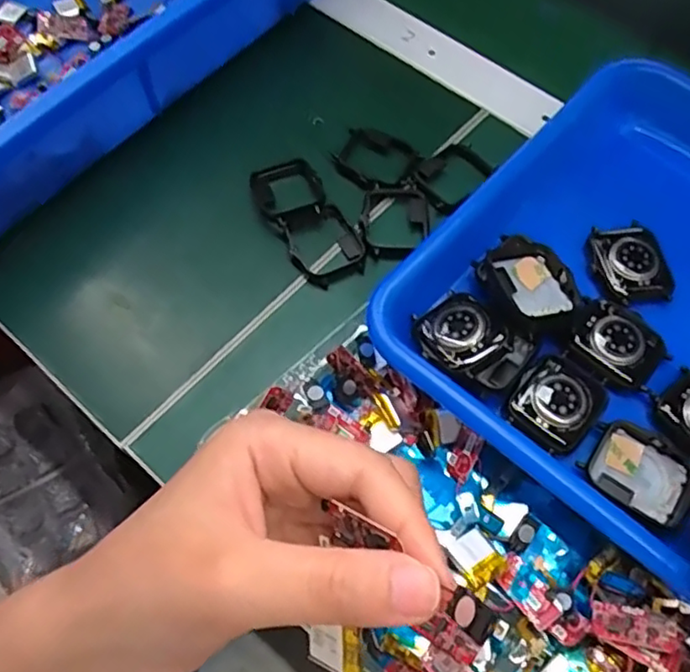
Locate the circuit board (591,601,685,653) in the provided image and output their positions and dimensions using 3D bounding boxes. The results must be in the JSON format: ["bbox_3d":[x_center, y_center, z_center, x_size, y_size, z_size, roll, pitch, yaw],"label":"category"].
[{"bbox_3d":[0.111,0.111,0.238,0.032,0.006,0.013,7,61,20],"label":"circuit board"}]

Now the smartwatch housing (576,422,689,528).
[{"bbox_3d":[0.129,0.059,0.273,0.043,0.007,0.035,27,65,12],"label":"smartwatch housing"}]

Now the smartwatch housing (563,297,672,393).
[{"bbox_3d":[0.130,0.004,0.298,0.043,0.011,0.040,34,67,15],"label":"smartwatch housing"}]

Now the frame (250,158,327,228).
[{"bbox_3d":[-0.030,-0.080,0.354,0.038,0.011,0.041,-18,64,-10],"label":"frame"}]

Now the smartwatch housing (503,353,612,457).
[{"bbox_3d":[0.097,0.030,0.285,0.037,0.011,0.045,36,67,16],"label":"smartwatch housing"}]

